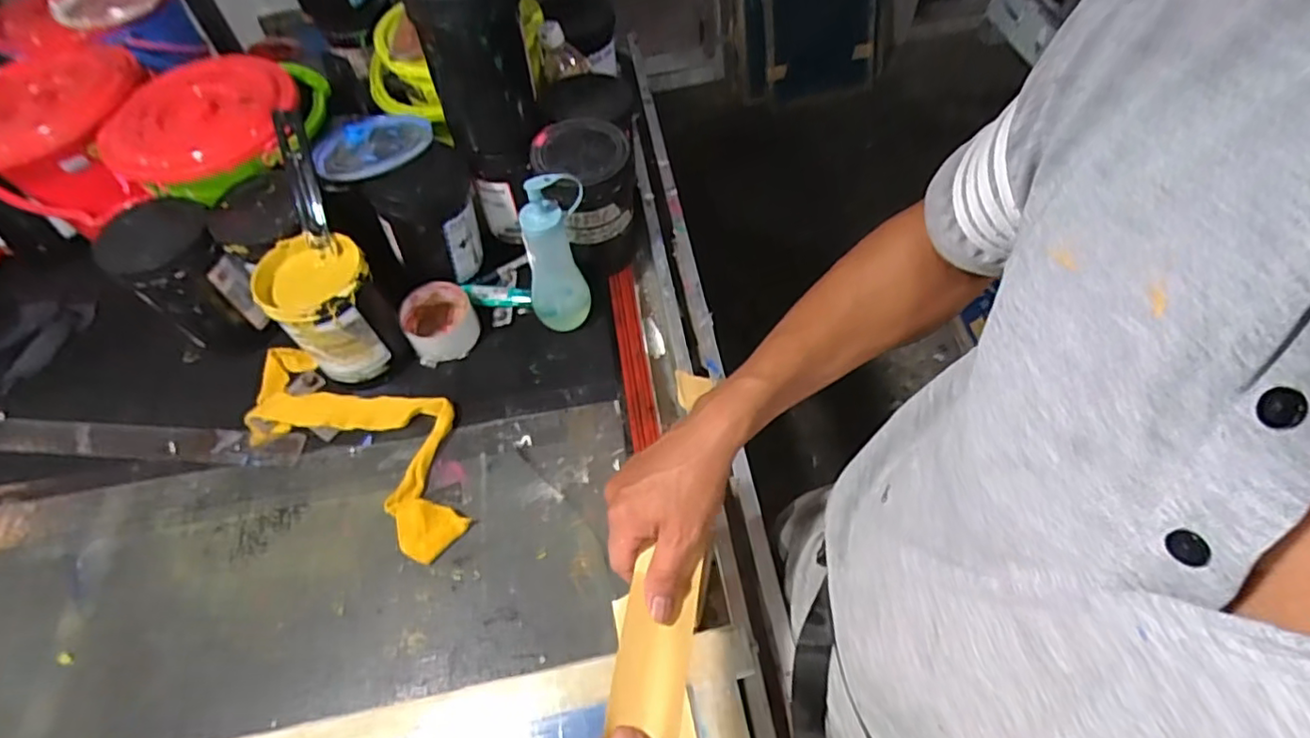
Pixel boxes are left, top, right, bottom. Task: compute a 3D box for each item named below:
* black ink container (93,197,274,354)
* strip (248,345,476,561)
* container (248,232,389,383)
[{"bbox_3d":[-0.518,-0.095,0.705,0.104,0.178,0.091,-38,62,-20],"label":"black ink container"},{"bbox_3d":[-0.317,0.070,0.680,0.321,0.043,0.141,26,61,19],"label":"strip"},{"bbox_3d":[-0.343,-0.056,0.676,0.103,0.157,0.089,-29,60,-16],"label":"container"}]

